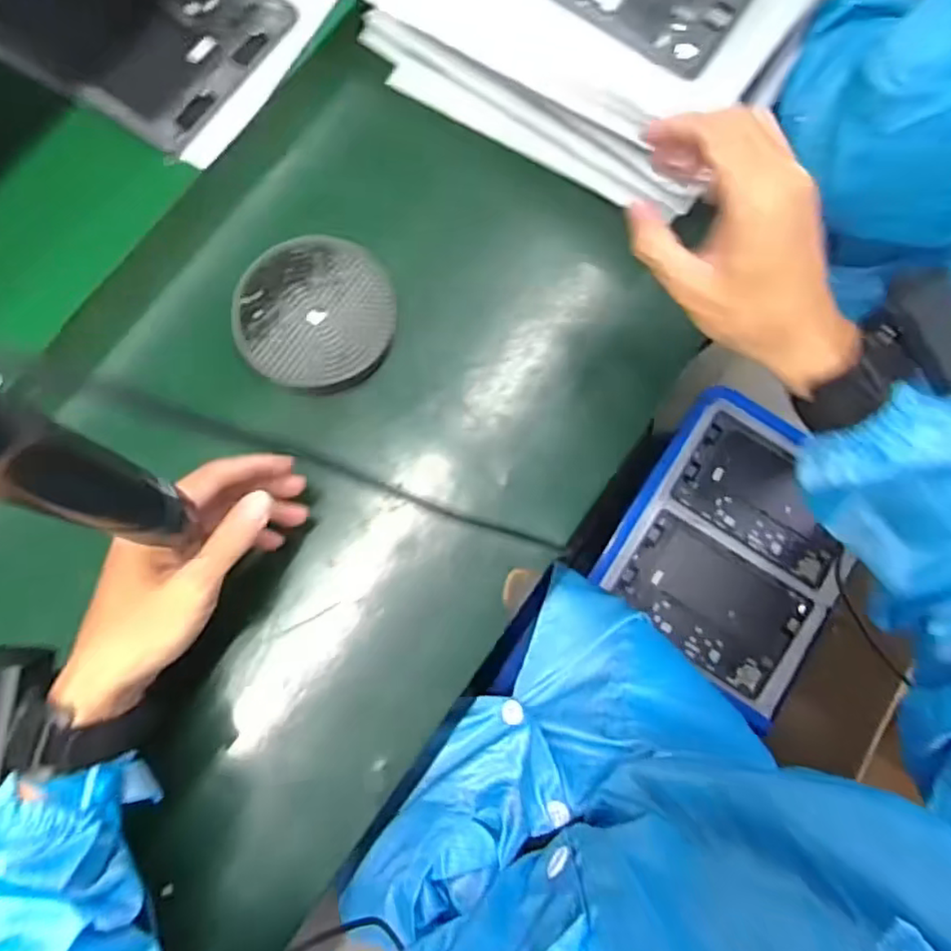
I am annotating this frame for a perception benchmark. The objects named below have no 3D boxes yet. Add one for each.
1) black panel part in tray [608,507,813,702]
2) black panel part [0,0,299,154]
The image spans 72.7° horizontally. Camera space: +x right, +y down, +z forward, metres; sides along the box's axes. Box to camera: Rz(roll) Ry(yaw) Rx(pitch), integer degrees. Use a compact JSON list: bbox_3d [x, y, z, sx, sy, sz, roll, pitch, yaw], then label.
[{"bbox_3d":[0.339,0.182,0.941,0.247,0.035,0.161,35,81,4],"label":"black panel part in tray"},{"bbox_3d":[-0.292,-0.384,0.529,0.256,0.013,0.162,33,74,6],"label":"black panel part"}]

